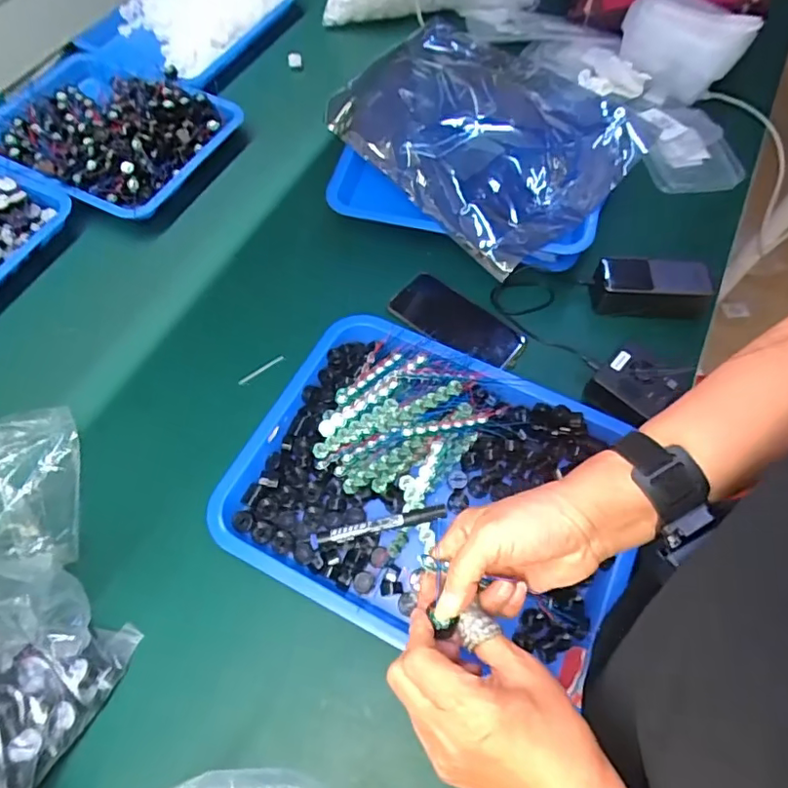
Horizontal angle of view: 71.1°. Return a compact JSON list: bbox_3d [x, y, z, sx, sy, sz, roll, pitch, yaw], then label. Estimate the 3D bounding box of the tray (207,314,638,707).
[{"bbox_3d":[0.035,0.078,0.548,0.373,0.053,0.300,18,64,9],"label":"tray"}]

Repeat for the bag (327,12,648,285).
[{"bbox_3d":[0.107,-0.335,0.674,0.255,0.090,0.340,-39,69,-19],"label":"bag"}]

